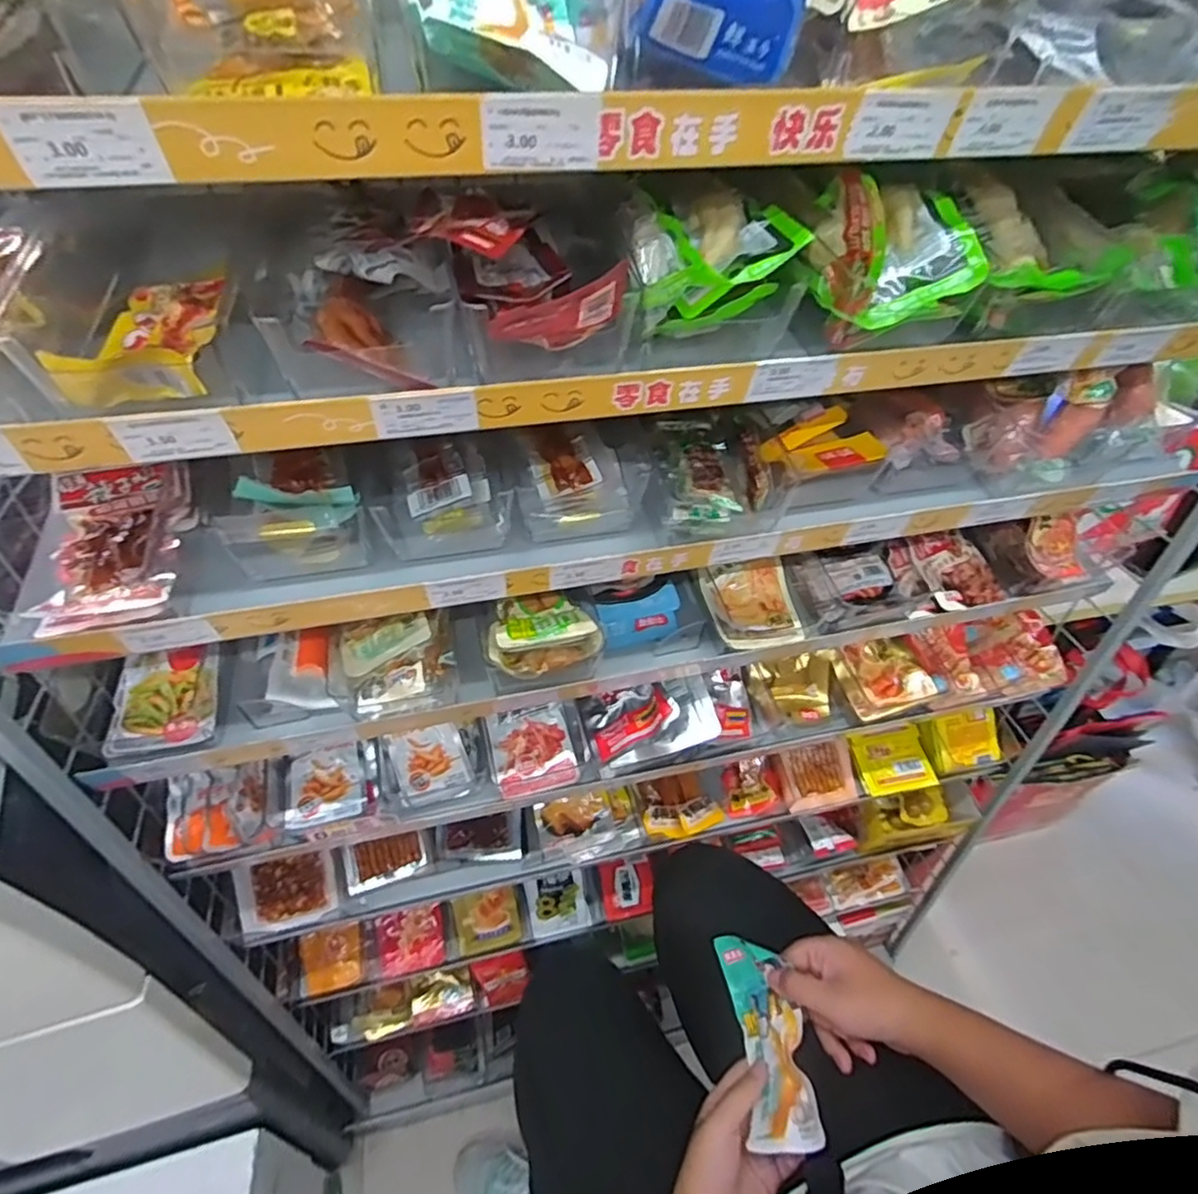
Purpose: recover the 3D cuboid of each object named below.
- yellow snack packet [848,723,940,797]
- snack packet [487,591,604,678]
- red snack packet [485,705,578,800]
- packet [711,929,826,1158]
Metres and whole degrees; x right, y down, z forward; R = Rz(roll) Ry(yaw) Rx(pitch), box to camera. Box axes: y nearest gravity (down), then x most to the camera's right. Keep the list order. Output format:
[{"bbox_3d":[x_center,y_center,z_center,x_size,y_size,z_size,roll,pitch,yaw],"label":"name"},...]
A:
[{"bbox_3d":[0.370,0.206,0.801,0.089,0.015,0.080,-15,81,-4],"label":"yellow snack packet"},{"bbox_3d":[-0.045,0.028,0.500,0.084,0.039,0.060,-10,41,-13],"label":"snack packet"},{"bbox_3d":[-0.065,0.150,0.626,0.078,0.012,0.079,-13,66,-7],"label":"red snack packet"},{"bbox_3d":[0.148,0.391,0.567,0.027,0.069,0.159,33,32,-30],"label":"packet"}]

